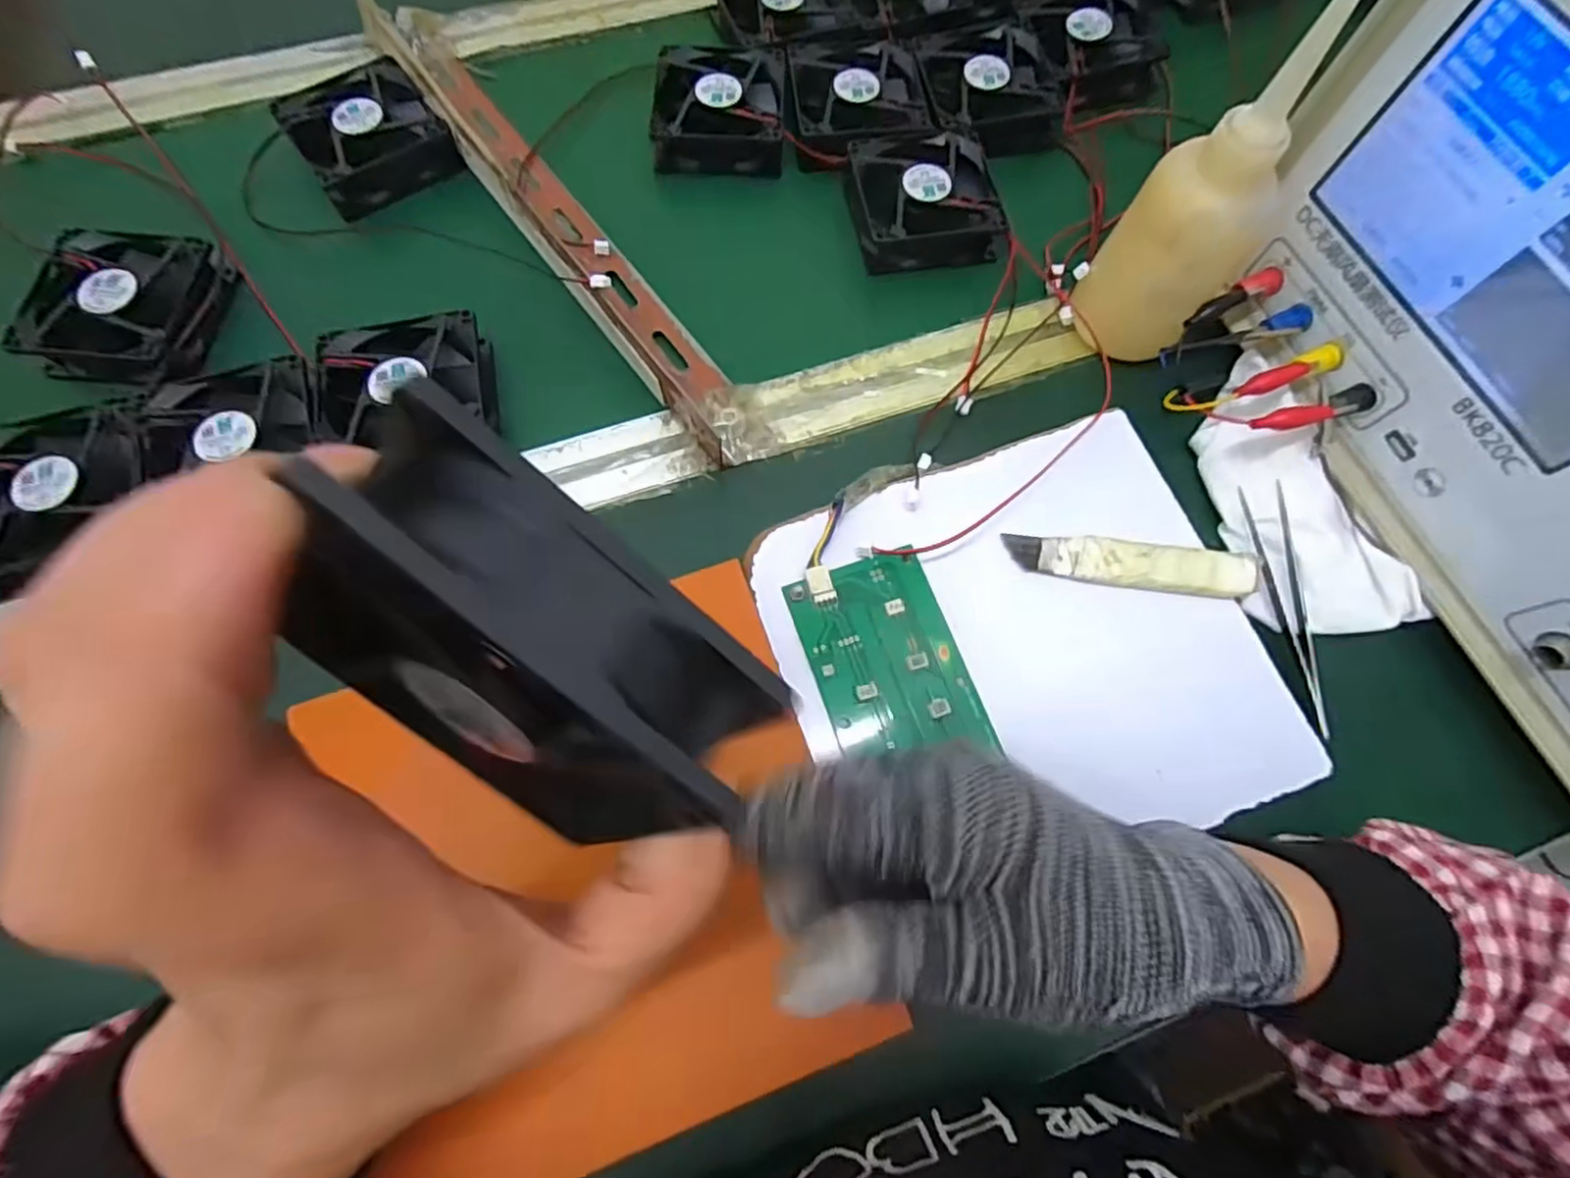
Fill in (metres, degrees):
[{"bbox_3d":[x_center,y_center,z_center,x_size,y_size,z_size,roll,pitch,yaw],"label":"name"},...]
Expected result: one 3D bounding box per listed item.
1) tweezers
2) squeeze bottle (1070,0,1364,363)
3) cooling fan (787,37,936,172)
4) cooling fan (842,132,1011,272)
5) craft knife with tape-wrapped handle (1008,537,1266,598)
[{"bbox_3d":[0.242,0.007,0.325,0.017,0.004,0.120,-9,71,15],"label":"tweezers"},{"bbox_3d":[0.196,-0.179,0.310,0.061,0.135,0.076,41,72,15],"label":"squeeze bottle"},{"bbox_3d":[0.046,-0.306,0.432,0.082,0.025,0.089,-5,67,-3],"label":"cooling fan"},{"bbox_3d":[0.081,-0.230,0.407,0.086,0.024,0.084,0,67,-1],"label":"cooling fan"},{"bbox_3d":[0.162,-0.012,0.320,0.111,0.007,0.024,6,67,2],"label":"craft knife with tape-wrapped handle"}]

